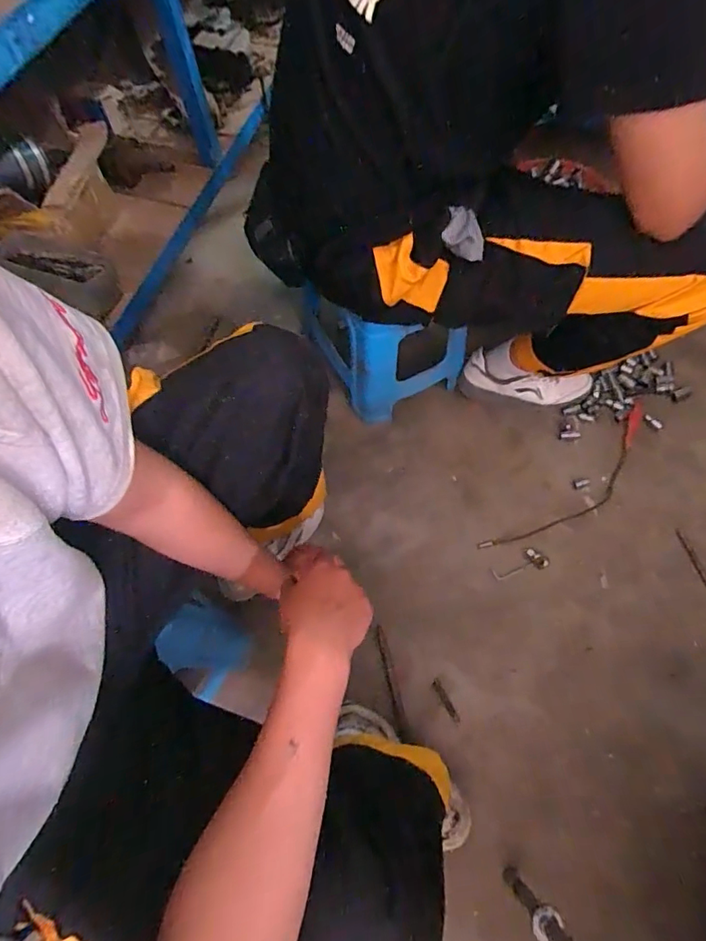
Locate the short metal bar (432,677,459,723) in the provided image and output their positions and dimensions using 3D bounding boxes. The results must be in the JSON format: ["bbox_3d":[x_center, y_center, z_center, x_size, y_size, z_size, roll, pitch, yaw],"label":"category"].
[{"bbox_3d":[0.168,0.418,0.862,0.017,0.007,0.079,-27,70,-9],"label":"short metal bar"}]

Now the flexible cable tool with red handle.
[{"bbox_3d":[0.488,0.029,0.999,0.514,0.034,0.105,-38,72,-13],"label":"flexible cable tool with red handle"}]

